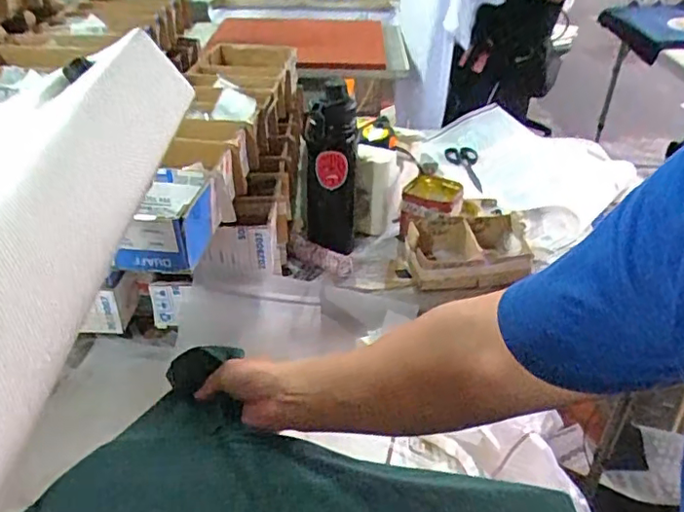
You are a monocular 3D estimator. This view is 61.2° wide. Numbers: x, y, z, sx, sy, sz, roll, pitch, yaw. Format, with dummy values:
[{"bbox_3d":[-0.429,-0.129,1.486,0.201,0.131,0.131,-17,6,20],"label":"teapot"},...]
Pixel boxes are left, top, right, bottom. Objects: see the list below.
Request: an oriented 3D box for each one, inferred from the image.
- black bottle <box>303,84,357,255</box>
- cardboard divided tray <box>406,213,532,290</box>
[{"bbox_3d":[-0.017,-0.111,0.877,0.071,0.271,0.072,0,36,0],"label":"black bottle"},{"bbox_3d":[0.197,-0.003,0.910,0.188,0.071,0.116,-6,36,-8],"label":"cardboard divided tray"}]

